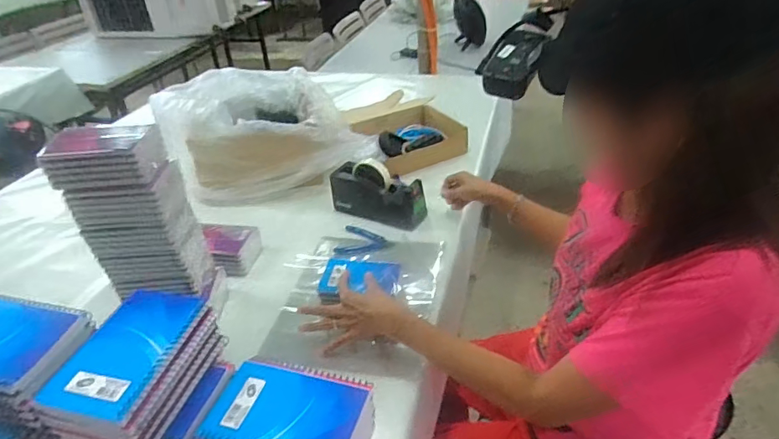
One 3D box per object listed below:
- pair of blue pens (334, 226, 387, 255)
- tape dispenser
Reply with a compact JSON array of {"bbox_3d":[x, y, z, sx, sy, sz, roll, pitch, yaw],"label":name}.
[{"bbox_3d":[-0.053,0.043,1.018,0.102,0.016,0.108,4,35,12],"label":"pair of blue pens"},{"bbox_3d":[-0.028,-0.058,1.061,0.216,0.100,0.068,17,40,29],"label":"tape dispenser"}]

